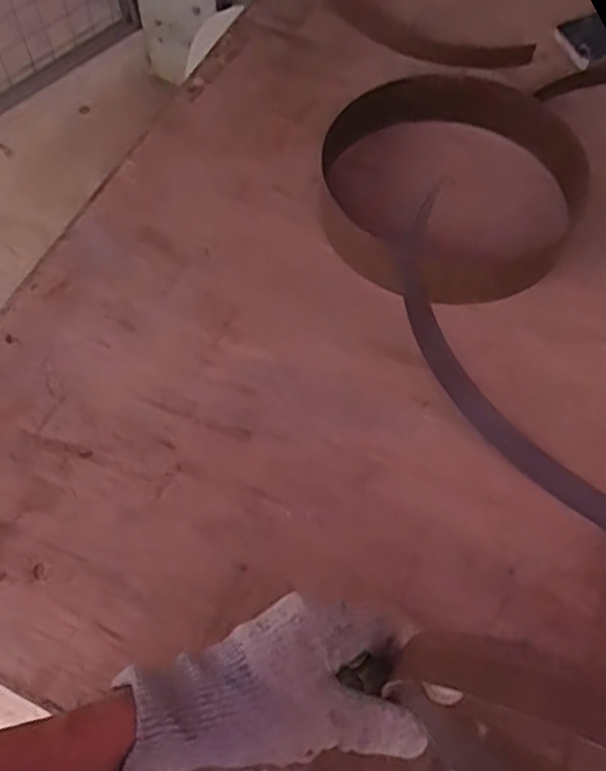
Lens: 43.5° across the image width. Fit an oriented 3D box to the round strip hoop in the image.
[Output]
[{"bbox_3d":[0.133,-0.176,0.652,0.211,0.042,0.235,41,70,19],"label":"round strip hoop"}]

